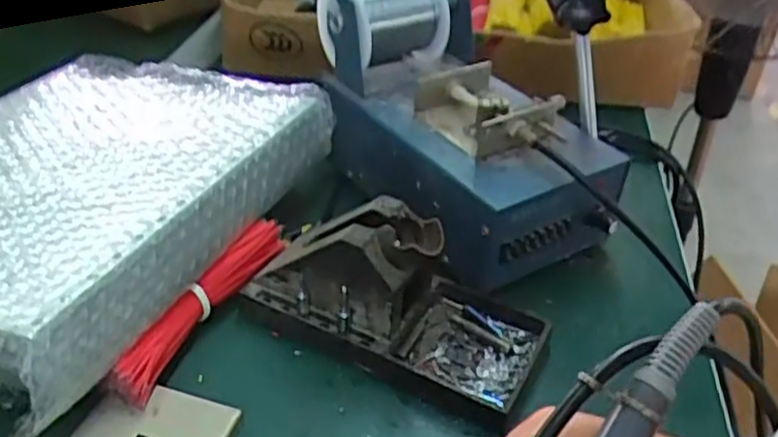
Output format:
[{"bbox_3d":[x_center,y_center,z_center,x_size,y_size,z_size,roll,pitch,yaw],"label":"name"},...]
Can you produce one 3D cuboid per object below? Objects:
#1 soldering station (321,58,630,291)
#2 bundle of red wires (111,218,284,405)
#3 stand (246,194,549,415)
[{"bbox_3d":[0.043,-0.040,0.470,0.109,0.078,0.191,-22,43,-30],"label":"soldering station"},{"bbox_3d":[-0.098,0.044,0.387,0.020,0.025,0.134,16,38,17],"label":"bundle of red wires"},{"bbox_3d":[0.005,0.033,0.390,0.158,0.069,0.077,19,39,21],"label":"stand"}]

